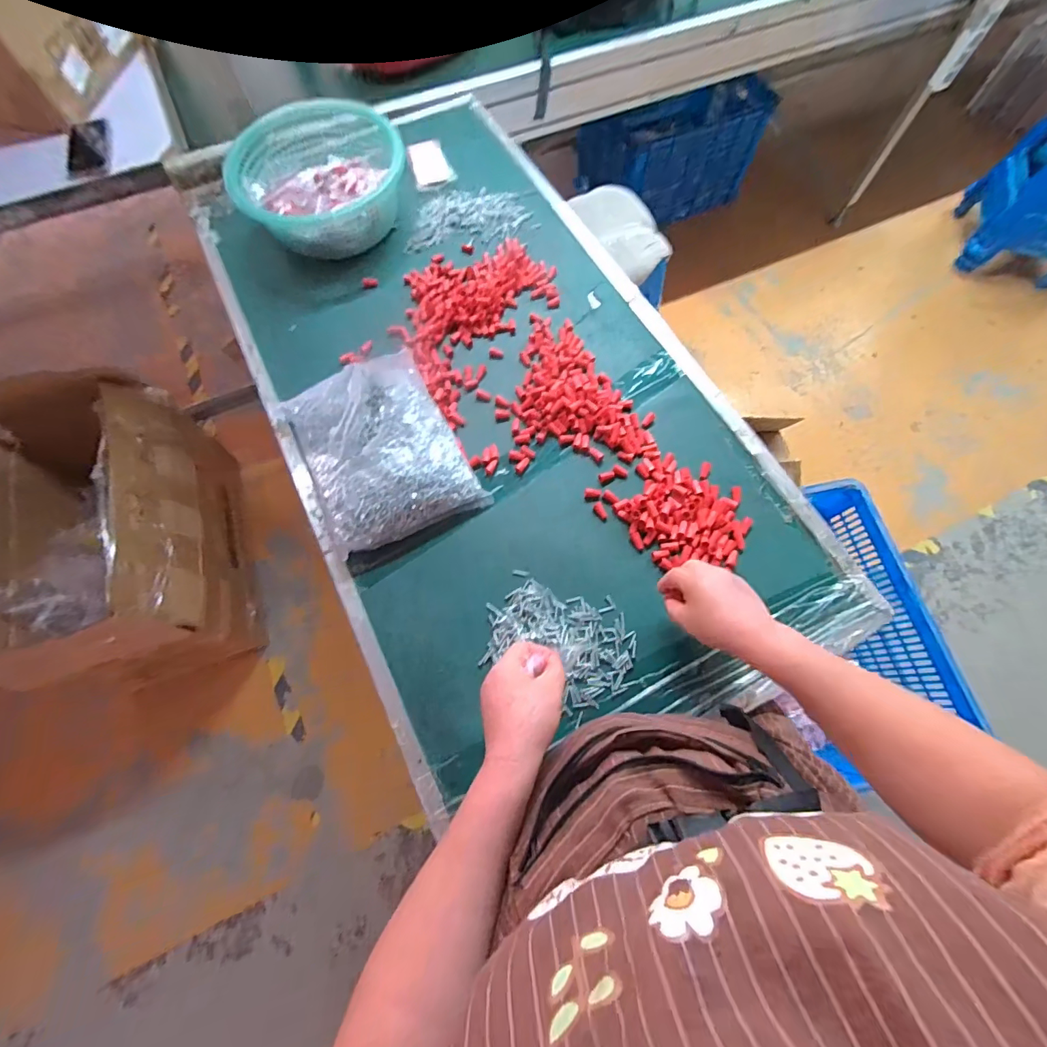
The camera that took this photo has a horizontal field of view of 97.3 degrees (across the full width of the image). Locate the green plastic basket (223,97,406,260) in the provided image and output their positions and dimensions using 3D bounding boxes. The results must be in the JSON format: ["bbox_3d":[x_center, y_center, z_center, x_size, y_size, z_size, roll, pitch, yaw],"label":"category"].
[{"bbox_3d":[-0.328,-0.571,0.774,0.231,0.105,0.281,42,75,14],"label":"green plastic basket"}]

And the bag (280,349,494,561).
[{"bbox_3d":[-0.196,-0.105,0.622,0.204,0.074,0.251,-24,72,-8],"label":"bag"}]

